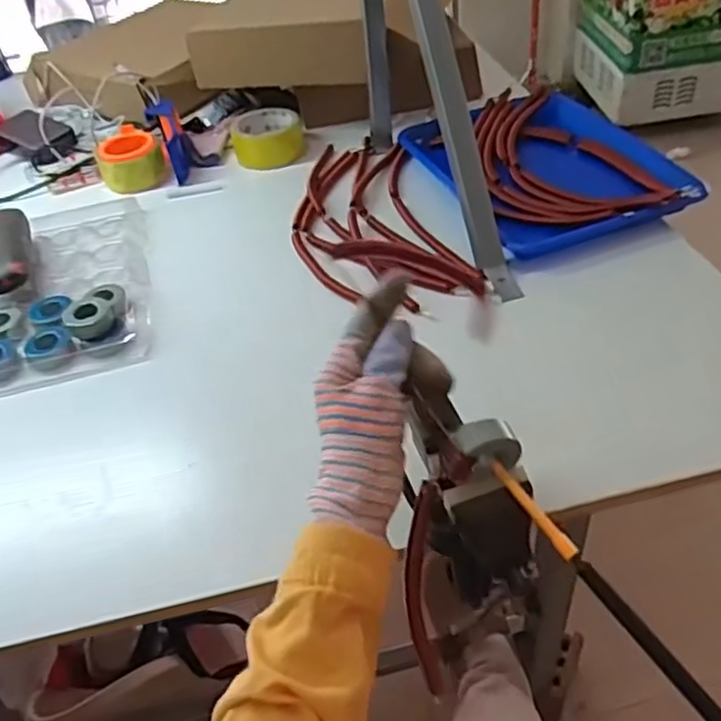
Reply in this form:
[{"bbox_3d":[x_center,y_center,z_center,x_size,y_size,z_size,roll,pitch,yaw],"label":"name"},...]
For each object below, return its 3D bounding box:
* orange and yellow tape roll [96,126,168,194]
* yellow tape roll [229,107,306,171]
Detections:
[{"bbox_3d":[-0.321,-0.279,0.958,0.088,0.048,0.108,-21,44,-14],"label":"orange and yellow tape roll"},{"bbox_3d":[-0.130,-0.316,0.972,0.100,0.048,0.100,-4,43,4],"label":"yellow tape roll"}]

